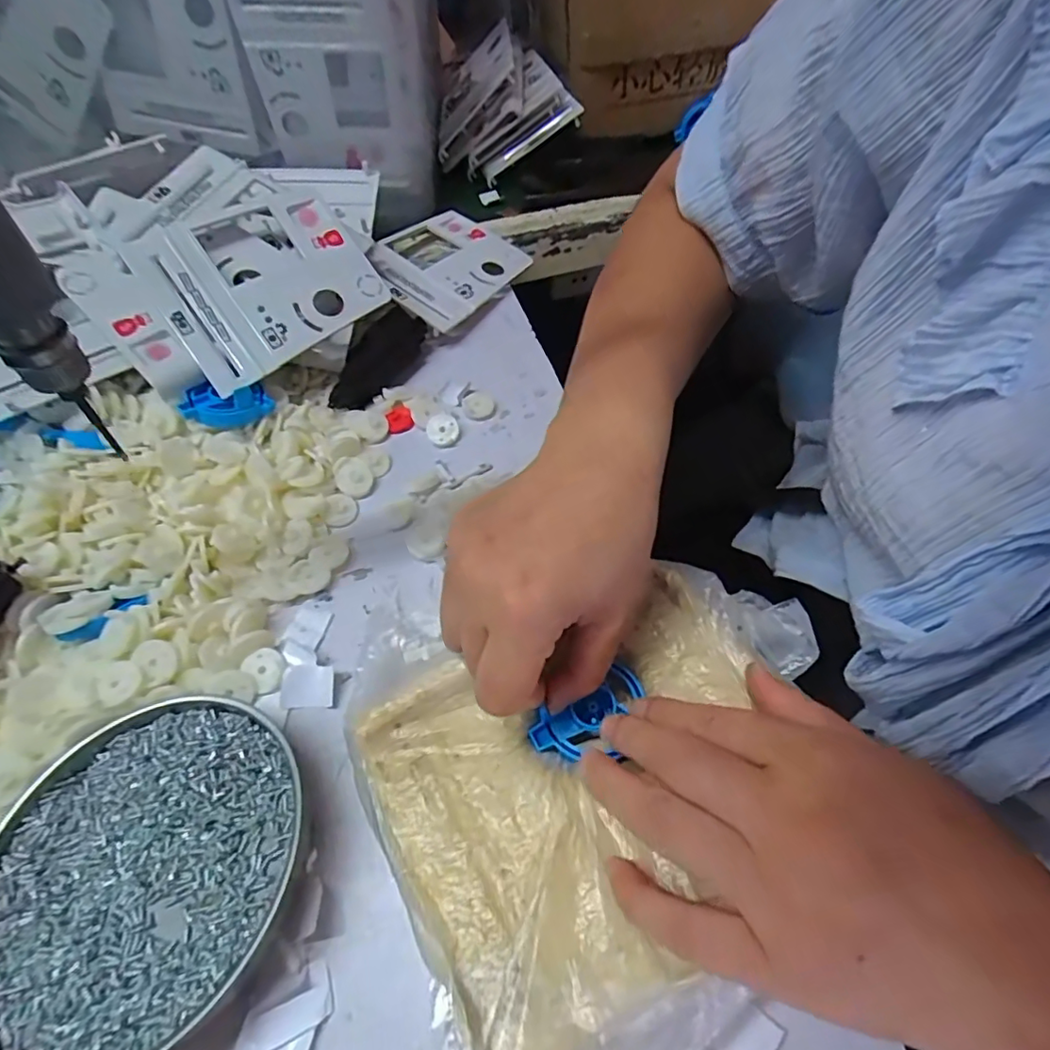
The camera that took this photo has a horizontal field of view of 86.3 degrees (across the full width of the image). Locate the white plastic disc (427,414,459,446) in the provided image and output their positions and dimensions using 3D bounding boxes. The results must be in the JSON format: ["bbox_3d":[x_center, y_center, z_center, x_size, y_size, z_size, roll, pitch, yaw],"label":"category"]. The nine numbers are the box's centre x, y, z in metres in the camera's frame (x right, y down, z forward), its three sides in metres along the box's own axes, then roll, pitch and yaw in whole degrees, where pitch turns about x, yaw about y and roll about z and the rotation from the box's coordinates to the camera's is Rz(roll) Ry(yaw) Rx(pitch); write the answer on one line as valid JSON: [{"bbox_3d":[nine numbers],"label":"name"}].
[{"bbox_3d":[-0.059,-0.069,0.397,0.021,0.006,0.027,-17,55,-9],"label":"white plastic disc"}]

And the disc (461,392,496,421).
[{"bbox_3d":[-0.034,-0.088,0.411,0.024,0.004,0.024,-2,54,2],"label":"disc"}]

